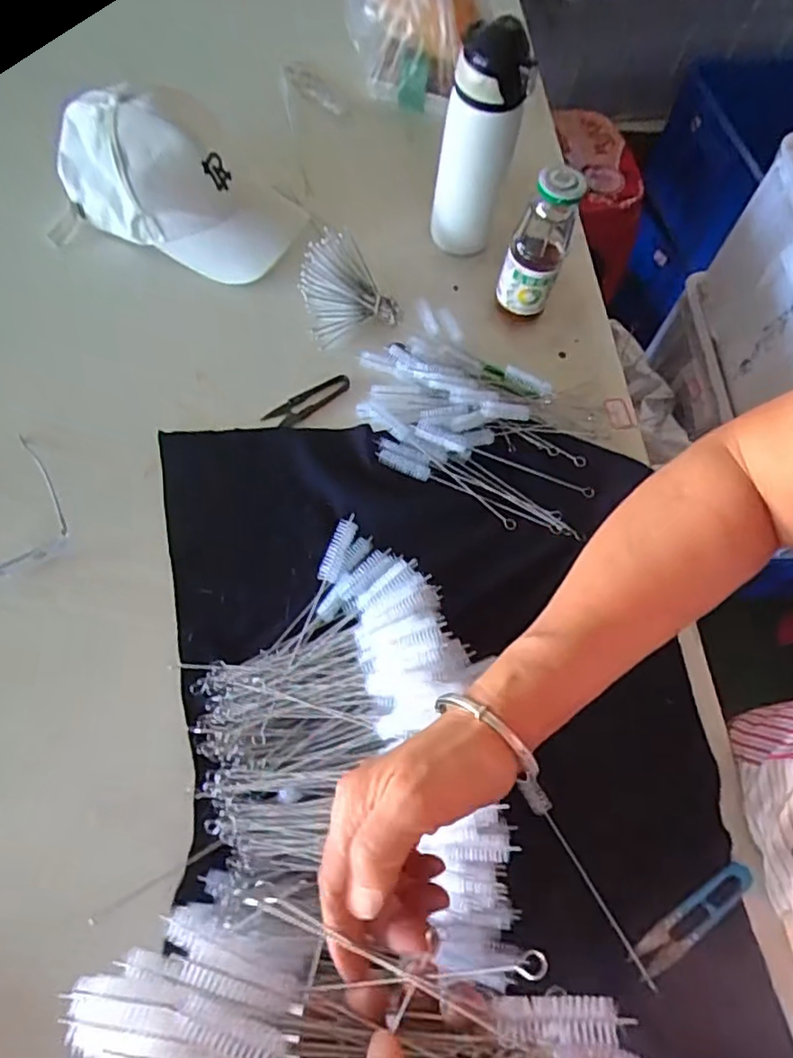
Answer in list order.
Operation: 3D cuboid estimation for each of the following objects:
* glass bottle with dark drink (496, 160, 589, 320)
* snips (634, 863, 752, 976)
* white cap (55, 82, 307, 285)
[{"bbox_3d":[0.147,-0.290,0.647,0.059,0.165,0.052,21,67,6],"label":"glass bottle with dark drink"},{"bbox_3d":[0.234,0.301,0.486,0.111,0.005,0.022,-30,71,-15],"label":"snips"},{"bbox_3d":[-0.246,-0.400,0.695,0.273,0.103,0.150,27,68,9],"label":"white cap"}]

